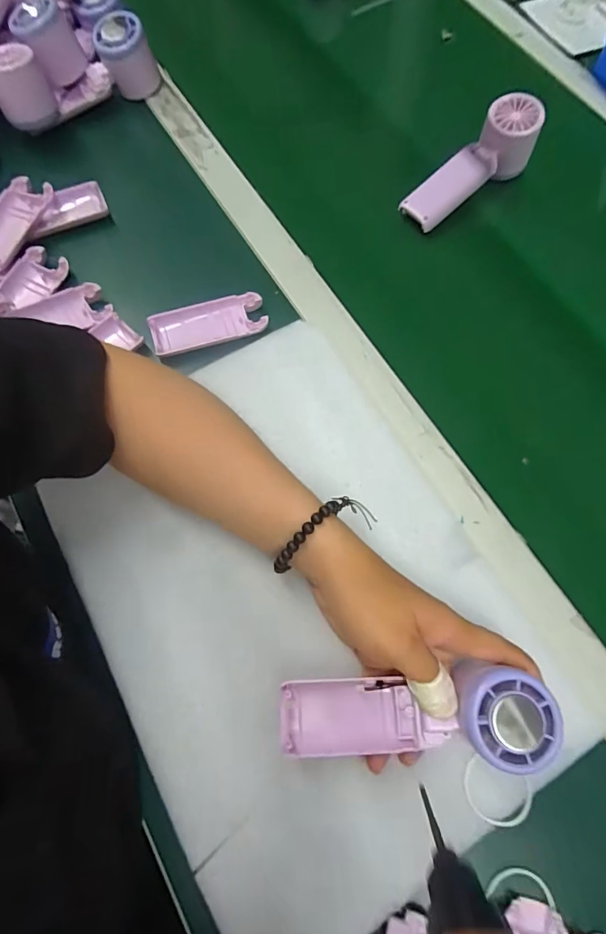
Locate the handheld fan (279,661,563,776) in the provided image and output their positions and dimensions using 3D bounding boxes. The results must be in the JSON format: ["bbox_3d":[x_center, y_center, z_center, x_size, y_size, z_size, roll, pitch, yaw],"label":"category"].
[{"bbox_3d":[0.070,0.157,0.289,0.162,0.035,0.051,-5,71,9],"label":"handheld fan"}]

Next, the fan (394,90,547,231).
[{"bbox_3d":[0.173,-0.306,0.473,0.160,0.043,0.056,-41,76,0],"label":"fan"}]

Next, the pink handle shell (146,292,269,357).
[{"bbox_3d":[-0.089,-0.133,0.425,0.105,0.012,0.042,-15,73,-7],"label":"pink handle shell"}]

